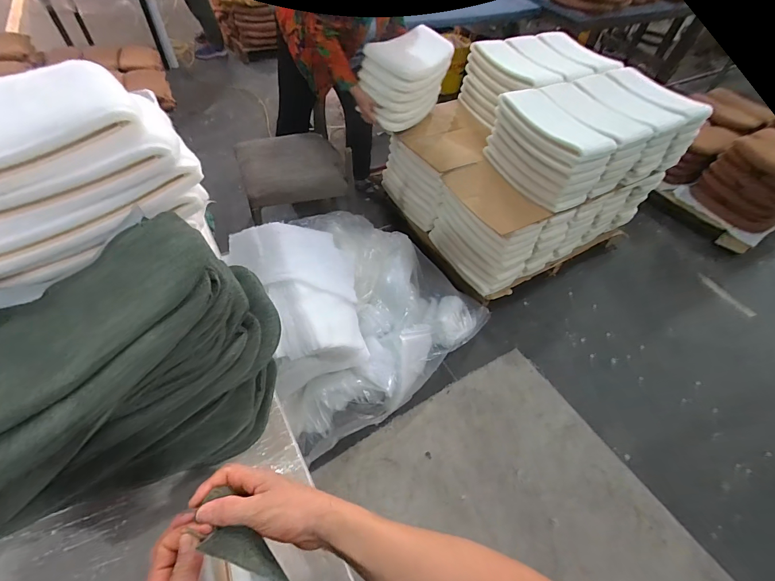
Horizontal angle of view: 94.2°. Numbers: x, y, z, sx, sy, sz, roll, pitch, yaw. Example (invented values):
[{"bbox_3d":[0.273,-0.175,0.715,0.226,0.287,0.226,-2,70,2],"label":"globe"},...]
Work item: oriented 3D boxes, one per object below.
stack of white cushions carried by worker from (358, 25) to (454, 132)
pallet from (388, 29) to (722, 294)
[{"bbox_3d":[0.086,-0.915,1.579,0.263,0.318,0.342,29,55,16],"label":"stack of white cushions carried by worker"},{"bbox_3d":[0.650,-0.640,1.765,0.976,0.728,0.897,-21,57,-20],"label":"pallet"}]

